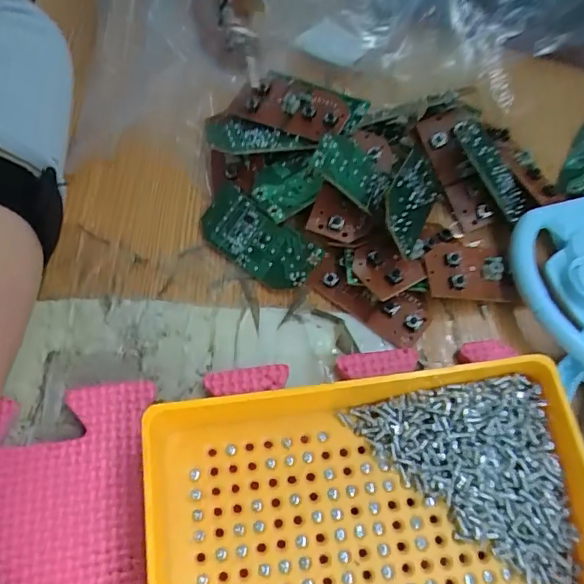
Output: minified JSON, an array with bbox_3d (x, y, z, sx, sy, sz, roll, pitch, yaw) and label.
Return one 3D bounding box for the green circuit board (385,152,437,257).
[{"bbox_3d":[0.055,-0.043,0.258,0.004,0.032,0.057,-11,40,39],"label":"green circuit board"}]

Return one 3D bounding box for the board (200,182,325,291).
[{"bbox_3d":[-0.017,-0.024,0.265,0.060,0.006,0.029,37,91,13],"label":"board"}]

